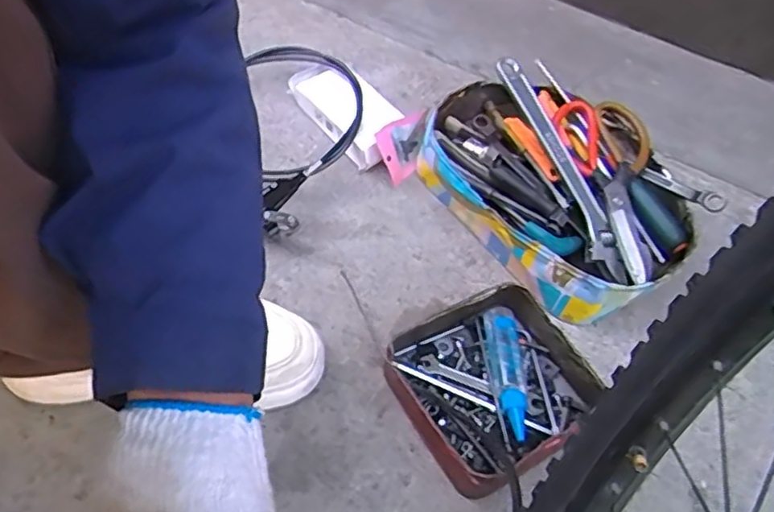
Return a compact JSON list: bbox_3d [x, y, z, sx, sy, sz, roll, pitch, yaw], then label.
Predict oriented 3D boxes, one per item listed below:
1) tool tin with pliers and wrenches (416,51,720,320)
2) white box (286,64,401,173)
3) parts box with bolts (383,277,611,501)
[{"bbox_3d":[0.191,-0.092,0.724,0.222,0.090,0.328,-28,62,-22],"label":"tool tin with pliers and wrenches"},{"bbox_3d":[-0.044,-0.182,0.792,0.087,0.051,0.173,-31,63,-23],"label":"white box"},{"bbox_3d":[0.101,0.120,0.597,0.163,0.047,0.161,-24,61,-20],"label":"parts box with bolts"}]

